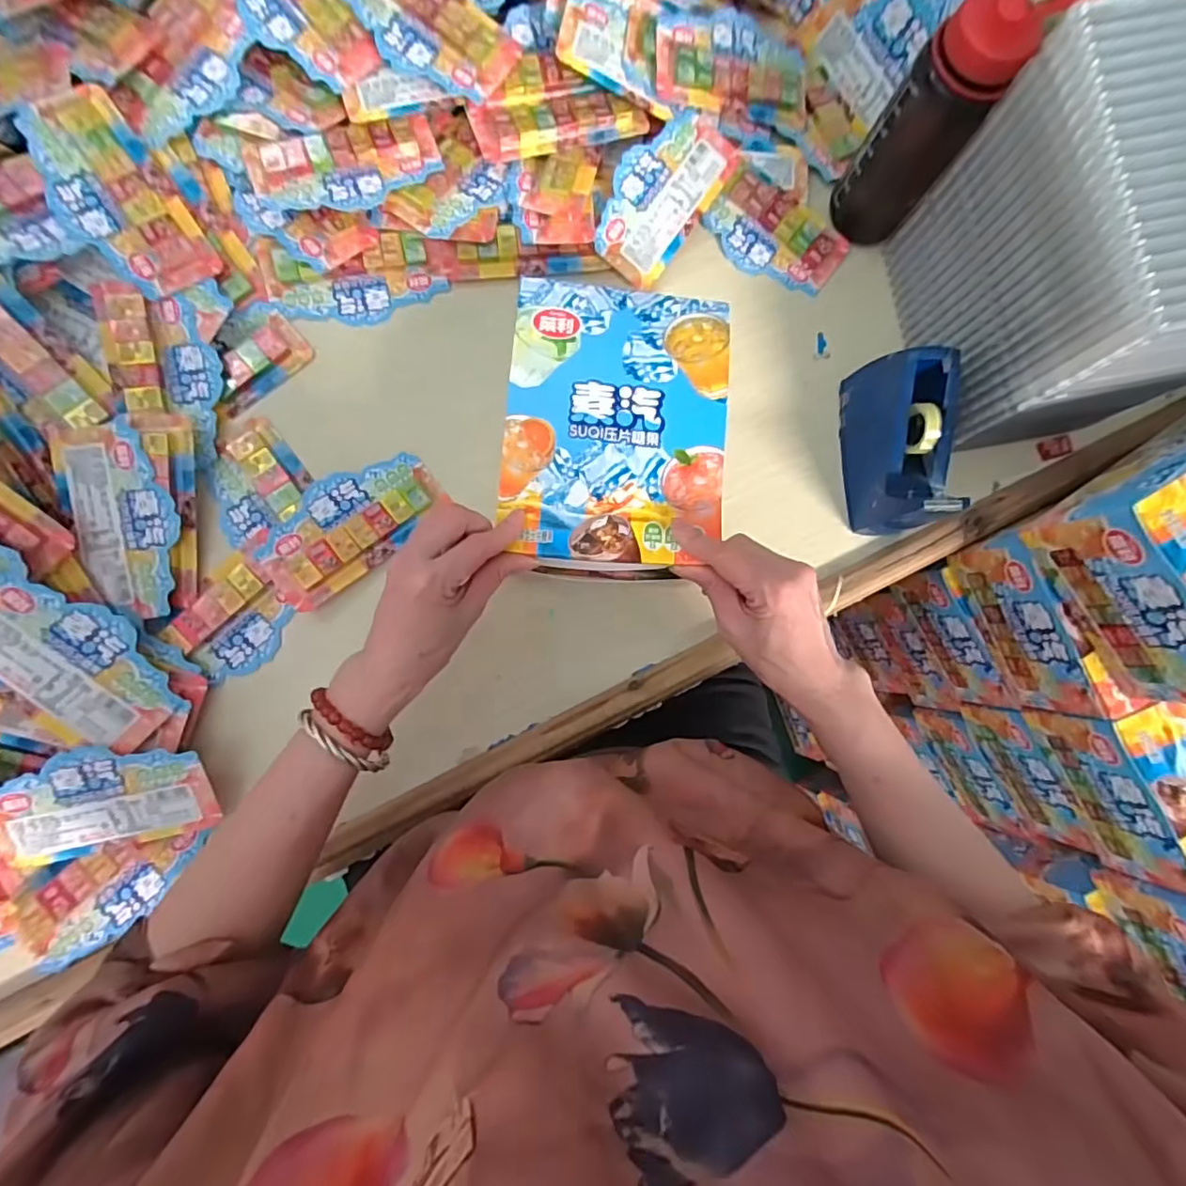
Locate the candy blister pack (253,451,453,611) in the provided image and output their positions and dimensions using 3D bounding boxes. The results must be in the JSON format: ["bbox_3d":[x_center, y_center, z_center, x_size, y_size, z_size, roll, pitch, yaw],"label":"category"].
[{"bbox_3d":[-0.193,-0.055,0.452,0.149,0.019,0.075,-35,89,-8],"label":"candy blister pack"}]

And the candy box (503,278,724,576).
[{"bbox_3d":[0.016,-0.113,0.387,0.149,0.015,0.206,5,84,-5],"label":"candy box"}]

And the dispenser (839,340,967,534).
[{"bbox_3d":[0.248,-0.121,0.459,0.049,0.090,0.133,-3,85,-6],"label":"dispenser"}]

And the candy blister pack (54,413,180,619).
[{"bbox_3d":[-0.353,-0.056,0.429,0.069,0.021,0.144,-21,87,-7],"label":"candy blister pack"}]

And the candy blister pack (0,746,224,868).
[{"bbox_3d":[-0.352,0.148,0.401,0.149,0.008,0.076,-12,106,-6],"label":"candy blister pack"}]

